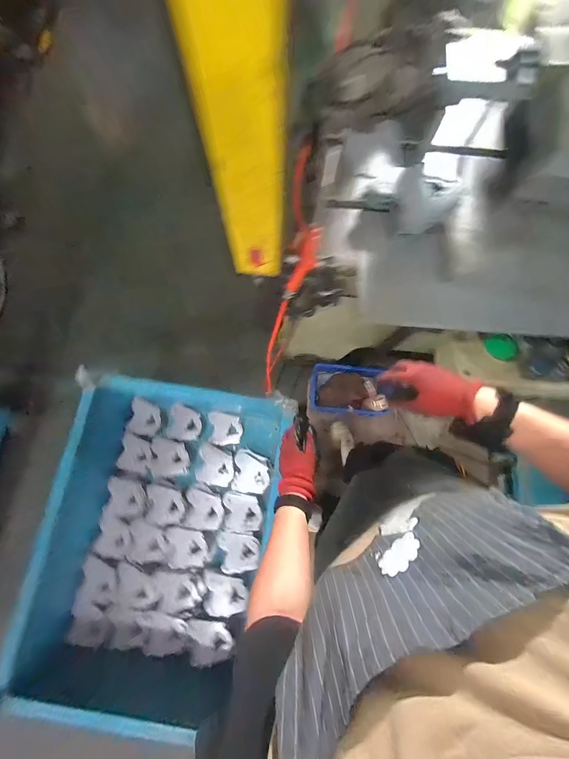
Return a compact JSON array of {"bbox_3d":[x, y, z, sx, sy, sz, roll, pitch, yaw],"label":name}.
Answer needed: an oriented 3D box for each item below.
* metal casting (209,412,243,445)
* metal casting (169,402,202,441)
[{"bbox_3d":[-0.252,0.207,1.244,0.136,0.035,0.131,1,78,-17],"label":"metal casting"},{"bbox_3d":[-0.406,0.175,1.204,0.124,0.029,0.137,5,76,0],"label":"metal casting"}]

